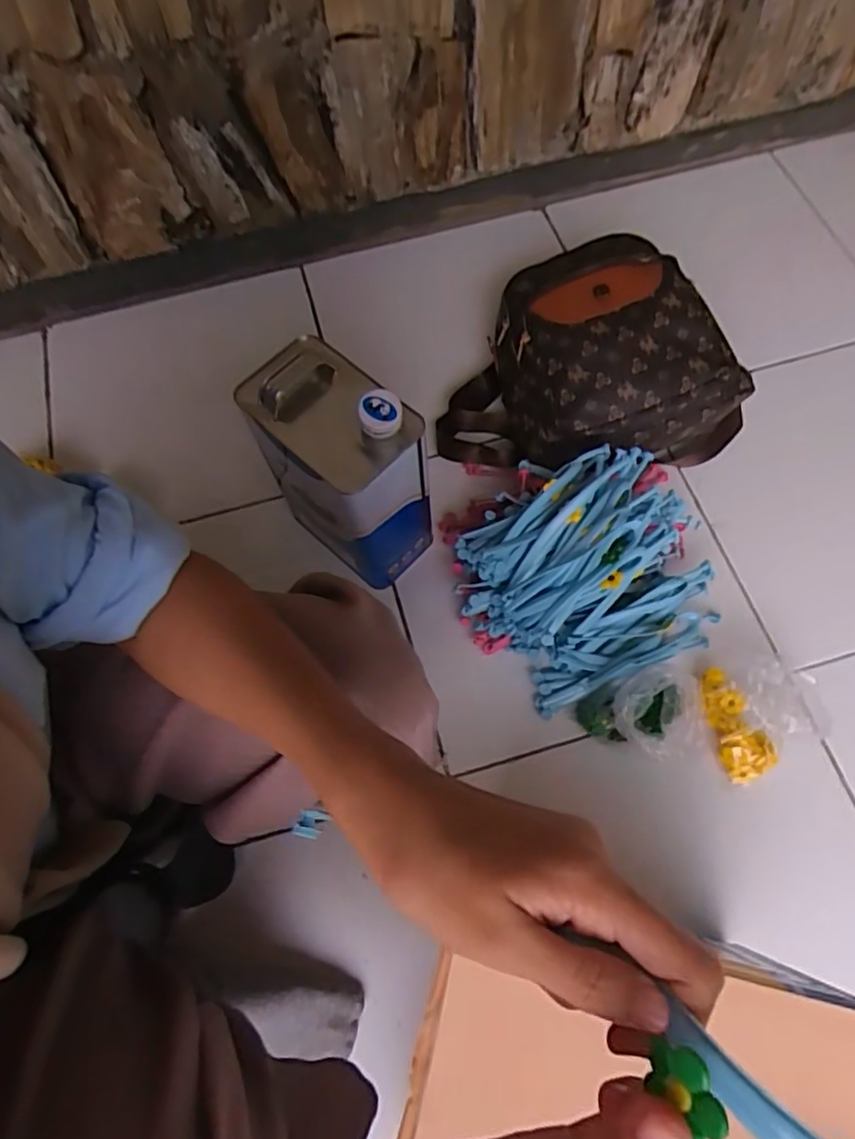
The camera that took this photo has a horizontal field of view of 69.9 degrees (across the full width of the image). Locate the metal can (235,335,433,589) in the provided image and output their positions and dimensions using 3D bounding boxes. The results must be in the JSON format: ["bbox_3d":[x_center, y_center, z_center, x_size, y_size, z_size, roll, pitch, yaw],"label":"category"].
[{"bbox_3d":[-0.088,-0.104,0.658,0.110,0.272,0.168,-43,73,-14],"label":"metal can"}]

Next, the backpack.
[{"bbox_3d":[0.199,-0.263,0.763,0.376,0.154,0.258,-8,68,-1],"label":"backpack"}]

